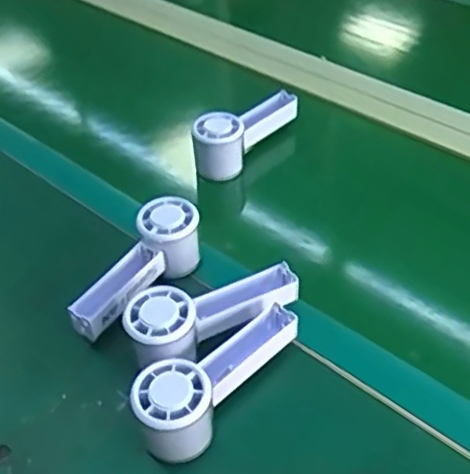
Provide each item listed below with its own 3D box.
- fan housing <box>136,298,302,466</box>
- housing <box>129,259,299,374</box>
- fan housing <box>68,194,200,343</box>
[{"bbox_3d":[-0.008,0.110,0.509,0.158,0.060,0.059,-33,51,-27],"label":"fan housing"},{"bbox_3d":[-0.018,0.061,0.554,0.157,0.052,0.062,-25,48,-21],"label":"housing"},{"bbox_3d":[-0.092,0.027,0.594,0.053,0.053,0.153,28,52,28],"label":"fan housing"}]

